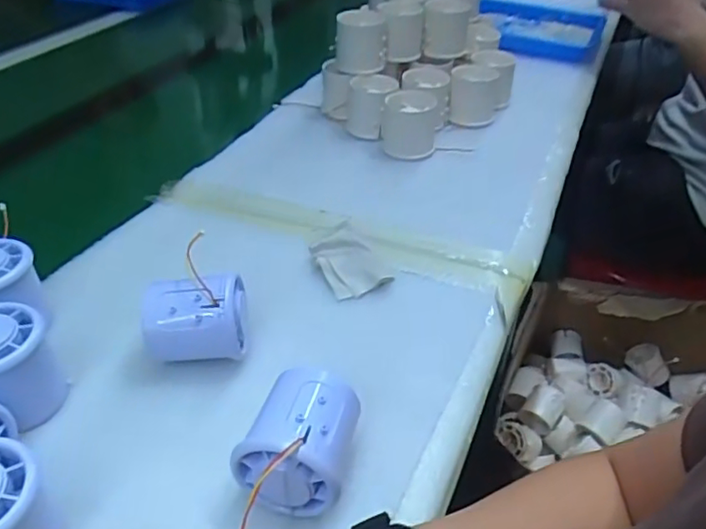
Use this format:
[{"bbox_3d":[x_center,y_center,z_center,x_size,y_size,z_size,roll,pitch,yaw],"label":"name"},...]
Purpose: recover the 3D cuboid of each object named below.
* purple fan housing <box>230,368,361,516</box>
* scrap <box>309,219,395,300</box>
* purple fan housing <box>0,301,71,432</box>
[{"bbox_3d":[-0.027,0.093,0.305,0.053,0.056,0.059,8,39,8],"label":"purple fan housing"},{"bbox_3d":[-0.001,-0.006,0.460,0.053,0.014,0.074,-17,42,-21],"label":"scrap"},{"bbox_3d":[-0.201,0.060,0.338,0.054,0.054,0.053,-30,48,-33],"label":"purple fan housing"}]

